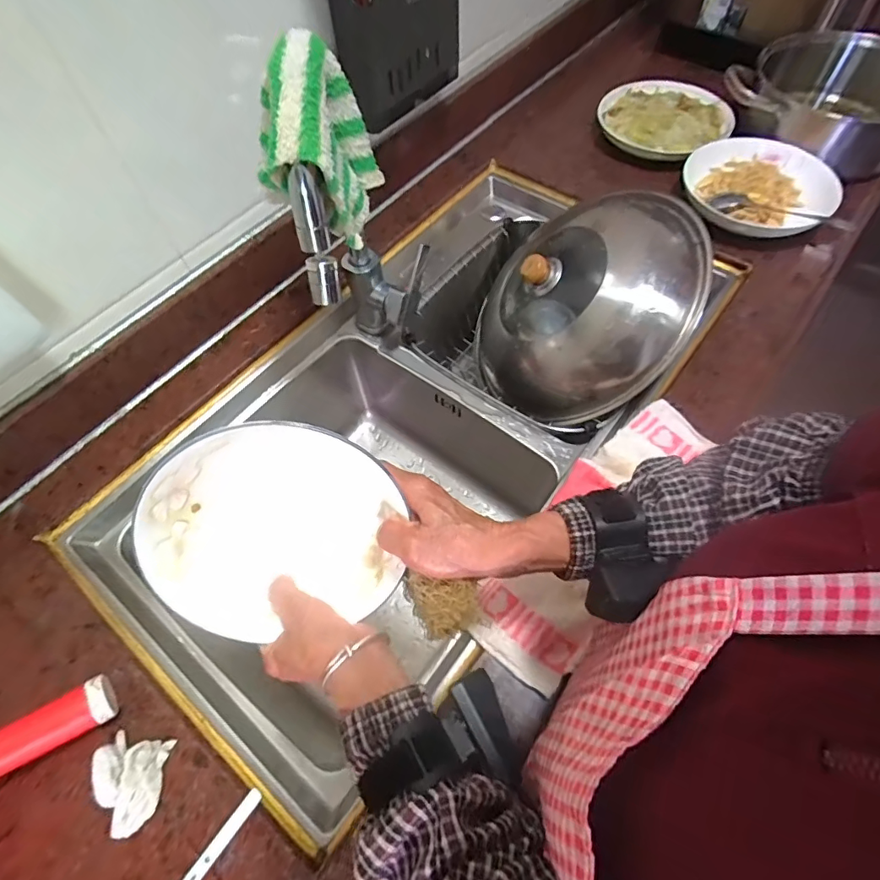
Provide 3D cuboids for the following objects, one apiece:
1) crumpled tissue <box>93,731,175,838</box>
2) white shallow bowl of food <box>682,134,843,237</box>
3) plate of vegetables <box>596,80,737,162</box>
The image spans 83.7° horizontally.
[{"bbox_3d":[-0.251,0.275,0.394,0.050,0.033,0.065,-2,61,2],"label":"crumpled tissue"},{"bbox_3d":[0.454,-0.363,0.707,0.197,0.040,0.186,-1,61,2],"label":"white shallow bowl of food"},{"bbox_3d":[0.360,-0.514,0.796,0.201,0.037,0.171,23,64,15],"label":"plate of vegetables"}]

